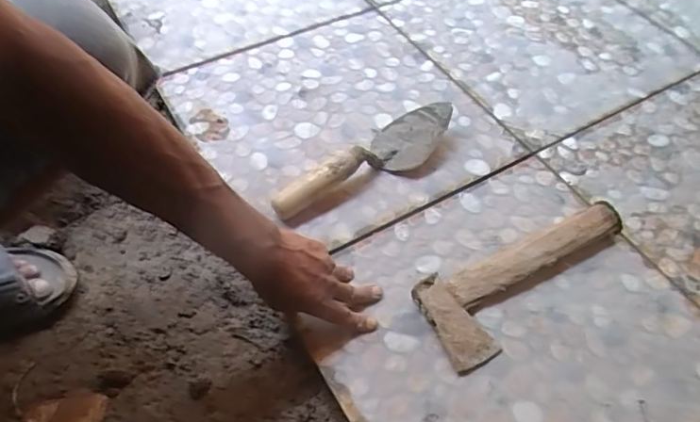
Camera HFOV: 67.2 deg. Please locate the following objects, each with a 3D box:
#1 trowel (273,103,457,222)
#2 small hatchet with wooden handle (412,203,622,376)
[{"bbox_3d":[0.025,-0.061,0.676,0.269,0.046,0.080,-34,62,-24],"label":"trowel"},{"bbox_3d":[0.206,0.074,0.588,0.265,0.034,0.102,-22,57,-18],"label":"small hatchet with wooden handle"}]

